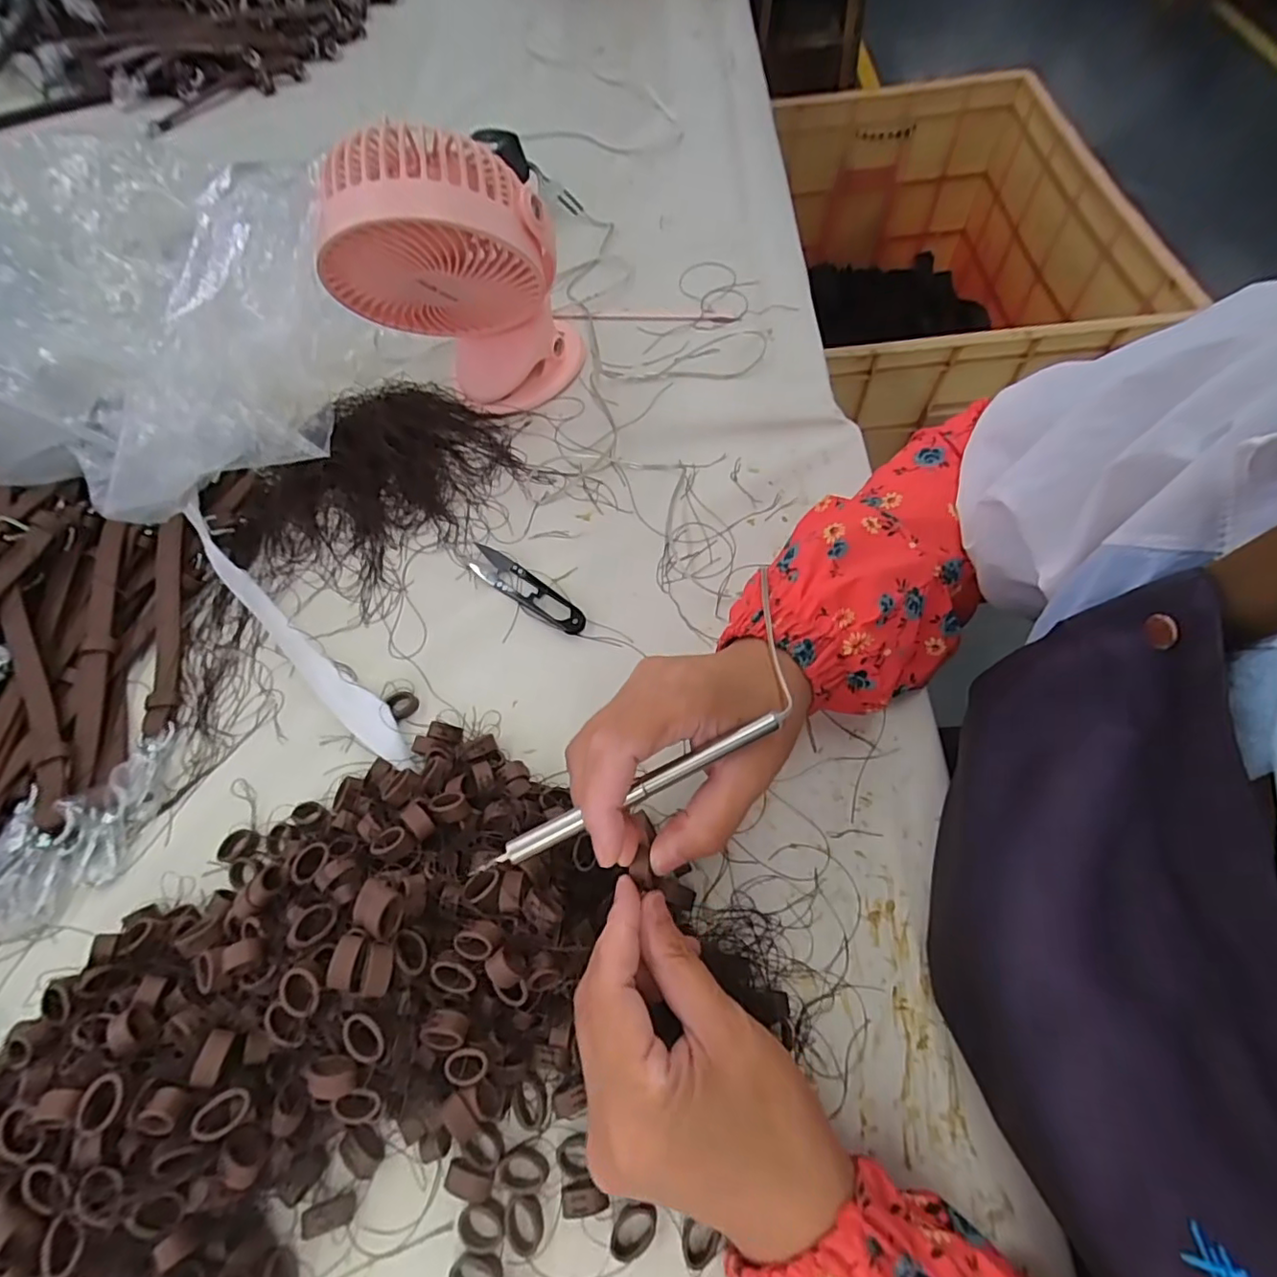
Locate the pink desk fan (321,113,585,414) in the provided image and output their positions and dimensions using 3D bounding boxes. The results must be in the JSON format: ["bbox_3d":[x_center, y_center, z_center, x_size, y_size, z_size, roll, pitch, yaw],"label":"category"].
[{"bbox_3d":[-0.122,-0.240,0.402,0.146,0.180,0.094,-12,62,-2],"label":"pink desk fan"}]

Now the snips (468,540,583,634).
[{"bbox_3d":[-0.077,-0.034,0.405,0.096,0.008,0.023,31,69,19],"label":"snips"}]

